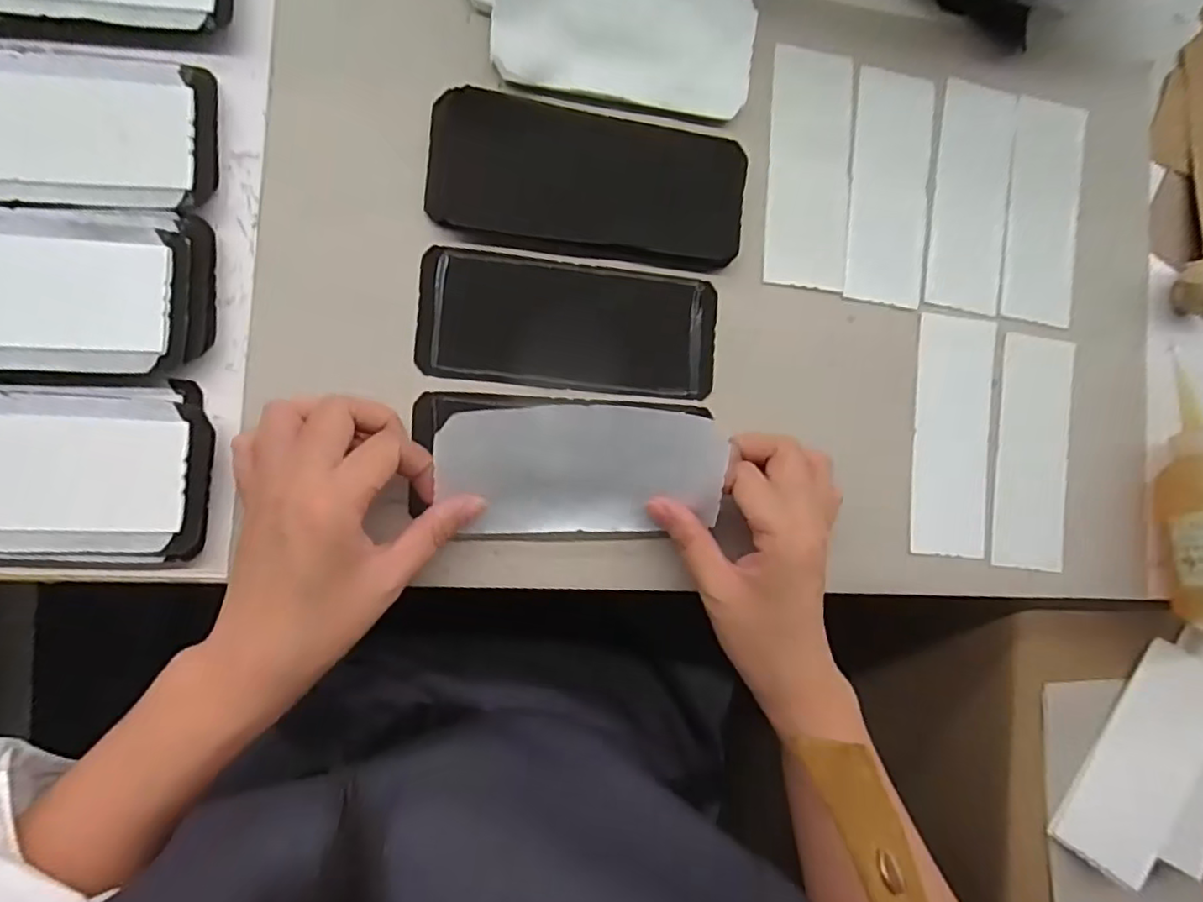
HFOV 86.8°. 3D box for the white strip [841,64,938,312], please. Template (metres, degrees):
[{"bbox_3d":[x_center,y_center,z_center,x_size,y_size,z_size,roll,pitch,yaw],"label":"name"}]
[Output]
[{"bbox_3d":[0.179,-0.163,0.393,0.052,0.004,0.142,5,89,-10],"label":"white strip"}]

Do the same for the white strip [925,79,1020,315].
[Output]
[{"bbox_3d":[0.235,-0.162,0.403,0.052,0.008,0.142,8,88,-10],"label":"white strip"}]

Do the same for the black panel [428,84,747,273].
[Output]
[{"bbox_3d":[-0.005,-0.149,0.352,0.173,0.014,0.072,5,89,-10],"label":"black panel"}]

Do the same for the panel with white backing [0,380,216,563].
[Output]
[{"bbox_3d":[-0.270,0.008,0.291,0.164,0.017,0.081,3,89,-10],"label":"panel with white backing"}]

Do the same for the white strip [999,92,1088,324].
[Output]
[{"bbox_3d":[0.287,-0.155,0.411,0.053,0.007,0.143,5,89,-10],"label":"white strip"}]

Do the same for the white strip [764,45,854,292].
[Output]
[{"bbox_3d":[0.126,-0.171,0.385,0.051,0.004,0.143,3,89,-10],"label":"white strip"}]

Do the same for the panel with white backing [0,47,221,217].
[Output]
[{"bbox_3d":[-0.274,-0.154,0.305,0.160,0.020,0.081,0,90,-10],"label":"panel with white backing"}]

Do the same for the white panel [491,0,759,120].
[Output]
[{"bbox_3d":[0.015,-0.232,0.353,0.144,0.007,0.067,3,108,-13],"label":"white panel"}]

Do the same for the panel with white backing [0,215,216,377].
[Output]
[{"bbox_3d":[-0.275,-0.073,0.289,0.170,0.014,0.074,-2,90,-10],"label":"panel with white backing"}]

